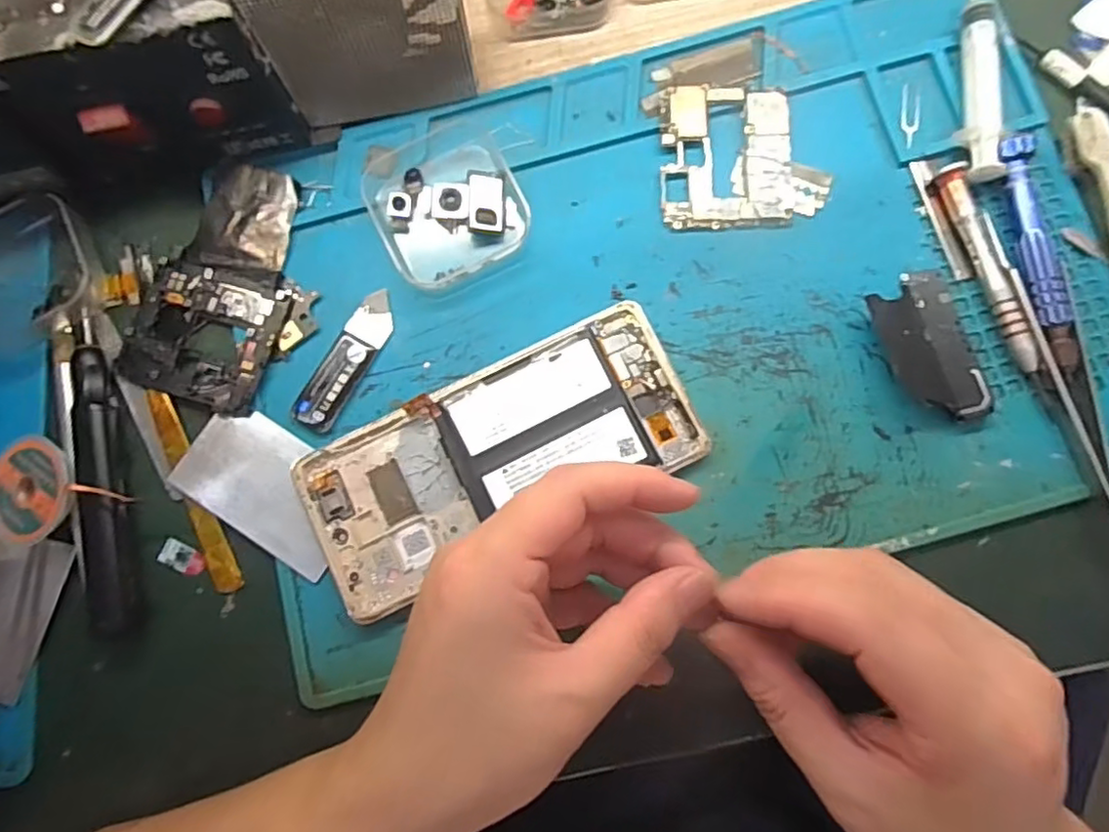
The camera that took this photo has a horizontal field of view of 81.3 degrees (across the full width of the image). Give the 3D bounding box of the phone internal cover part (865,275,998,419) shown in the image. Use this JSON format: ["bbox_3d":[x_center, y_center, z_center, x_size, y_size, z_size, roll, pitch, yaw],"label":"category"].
[{"bbox_3d":[0.158,-0.029,0.273,0.037,0.008,0.065,-18,81,0],"label":"phone internal cover part"}]

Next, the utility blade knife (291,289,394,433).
[{"bbox_3d":[-0.091,-0.024,0.283,0.019,0.005,0.066,29,84,7],"label":"utility blade knife"}]

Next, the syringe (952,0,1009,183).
[{"bbox_3d":[0.189,-0.146,0.287,0.016,0.015,0.089,4,82,4],"label":"syringe"}]

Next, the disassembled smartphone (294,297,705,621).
[{"bbox_3d":[-0.023,0.017,0.273,0.162,0.011,0.073,-25,81,-1],"label":"disassembled smartphone"}]

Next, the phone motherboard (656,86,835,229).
[{"bbox_3d":[0.085,-0.118,0.292,0.072,0.006,0.065,-2,82,3],"label":"phone motherboard"}]

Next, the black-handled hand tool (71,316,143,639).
[{"bbox_3d":[-0.193,0.025,0.274,0.022,0.015,0.133,-11,82,2],"label":"black-handled hand tool"}]

